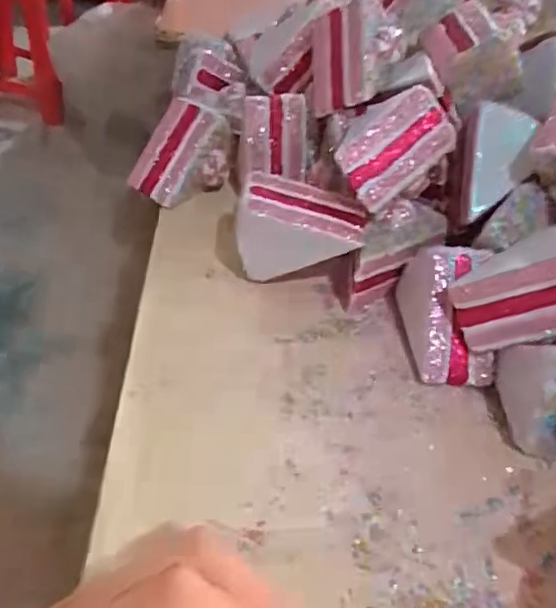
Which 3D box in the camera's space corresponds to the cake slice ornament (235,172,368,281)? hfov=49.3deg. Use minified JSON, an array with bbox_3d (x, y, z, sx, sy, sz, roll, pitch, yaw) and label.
[{"bbox_3d":[0.015,-0.046,0.429,0.084,0.072,0.040,11,42,3],"label":"cake slice ornament"}]

